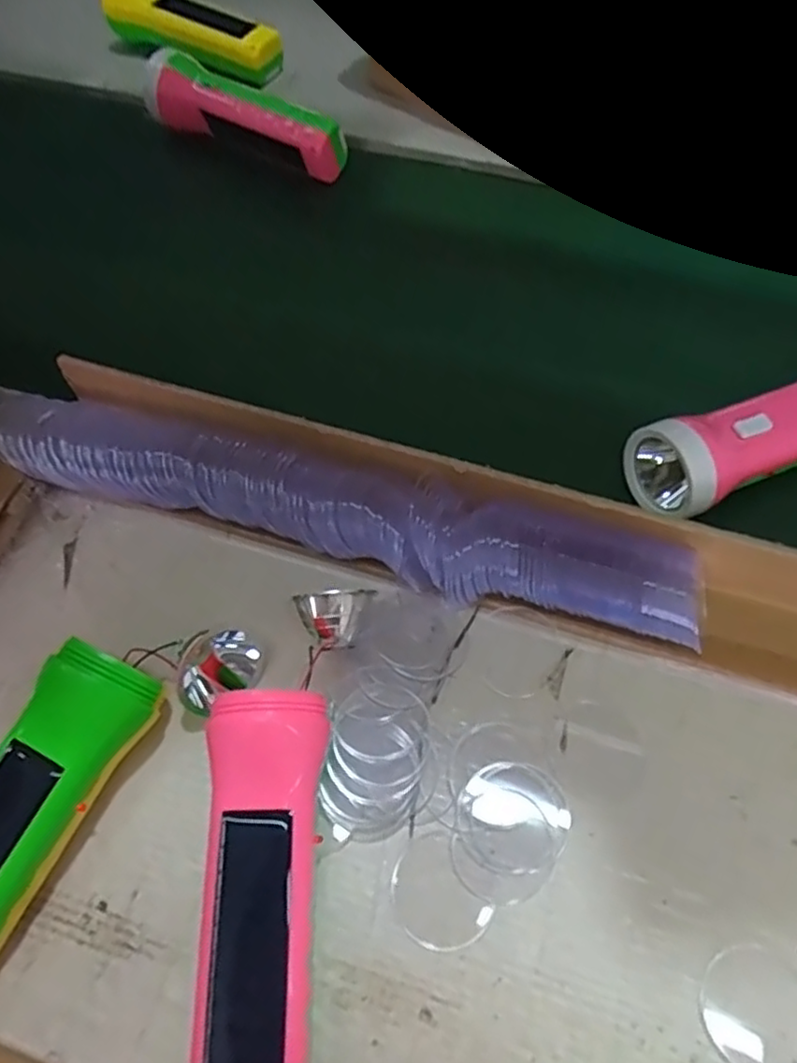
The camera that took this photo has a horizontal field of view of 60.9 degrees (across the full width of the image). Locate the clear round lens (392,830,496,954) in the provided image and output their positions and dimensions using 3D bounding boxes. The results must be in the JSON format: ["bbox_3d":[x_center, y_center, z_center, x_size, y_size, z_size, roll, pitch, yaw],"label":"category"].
[{"bbox_3d":[0.019,0.151,0.285,0.042,0.004,0.042,0,63,1],"label":"clear round lens"}]

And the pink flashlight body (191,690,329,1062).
[{"bbox_3d":[-0.051,0.143,0.264,0.045,0.047,0.152,-2,63,0],"label":"pink flashlight body"}]

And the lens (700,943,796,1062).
[{"bbox_3d":[0.140,0.186,0.263,0.042,0.004,0.043,0,63,1],"label":"lens"}]

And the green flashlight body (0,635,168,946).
[{"bbox_3d":[-0.156,0.124,0.276,0.040,0.045,0.152,25,66,13],"label":"green flashlight body"}]

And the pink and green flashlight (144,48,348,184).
[{"bbox_3d":[-0.126,-0.320,0.531,0.173,0.045,0.047,30,67,15],"label":"pink and green flashlight"}]

